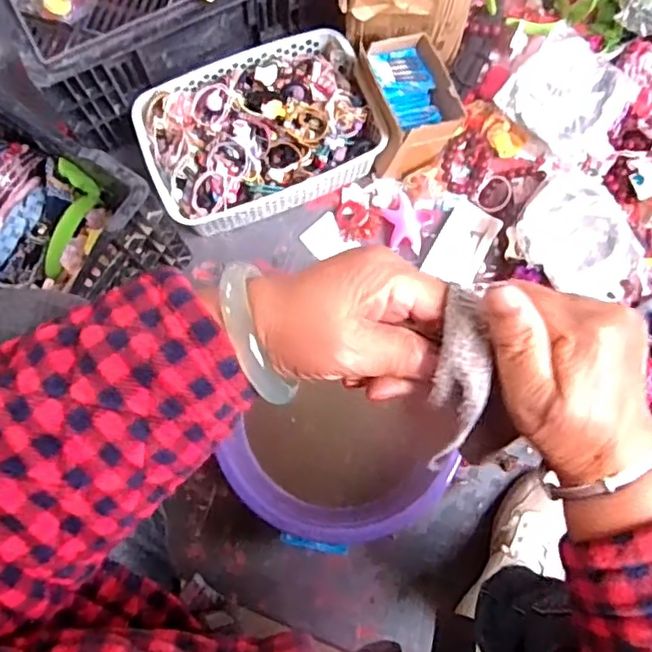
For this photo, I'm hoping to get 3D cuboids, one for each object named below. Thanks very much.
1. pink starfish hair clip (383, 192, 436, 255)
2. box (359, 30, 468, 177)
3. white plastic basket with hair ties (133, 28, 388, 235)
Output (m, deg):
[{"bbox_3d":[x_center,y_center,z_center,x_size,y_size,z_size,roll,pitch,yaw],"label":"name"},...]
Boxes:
[{"bbox_3d":[0.107,-0.137,0.833,0.063,0.016,0.070,24,80,4],"label":"pink starfish hair clip"},{"bbox_3d":[0.105,-0.287,0.800,0.102,0.095,0.143,-17,80,-4],"label":"box"},{"bbox_3d":[-0.087,-0.256,0.805,0.286,0.091,0.202,-23,80,-5],"label":"white plastic basket with hair ties"}]

